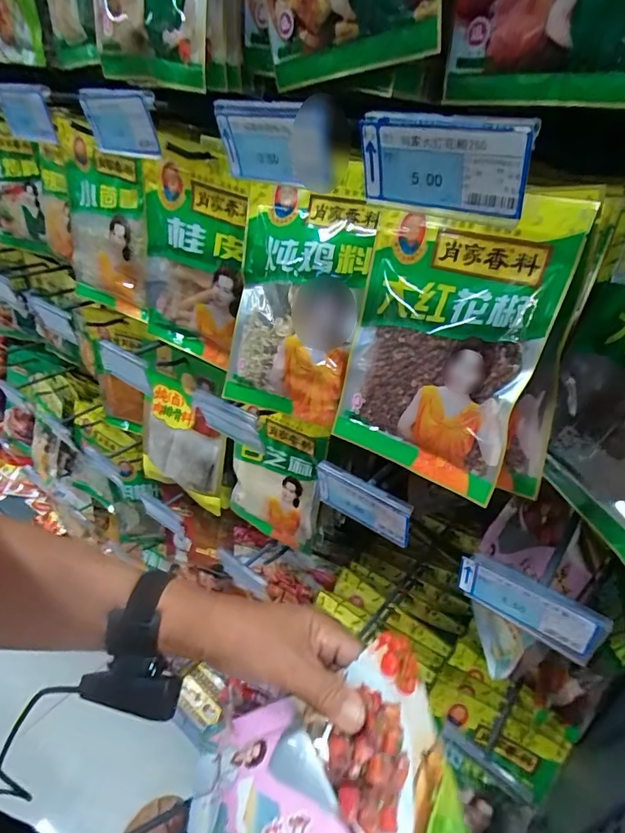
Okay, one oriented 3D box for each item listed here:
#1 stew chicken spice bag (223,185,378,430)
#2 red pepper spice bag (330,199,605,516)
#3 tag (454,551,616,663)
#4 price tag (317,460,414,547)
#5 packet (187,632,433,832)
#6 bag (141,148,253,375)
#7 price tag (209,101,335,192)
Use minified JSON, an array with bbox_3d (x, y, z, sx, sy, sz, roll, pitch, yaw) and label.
[{"bbox_3d":[-0.015,-0.081,0.366,0.110,0.167,0.023,19,21,25],"label":"stew chicken spice bag"},{"bbox_3d":[0.077,-0.047,0.303,0.123,0.173,0.016,26,24,34],"label":"red pepper spice bag"},{"bbox_3d":[0.138,0.122,0.308,0.087,0.043,0.006,24,40,27],"label":"tag"},{"bbox_3d":[0.038,0.068,0.374,0.083,0.045,0.006,27,41,29],"label":"price tag"},{"bbox_3d":[-0.007,0.251,0.301,0.203,0.020,0.144,-33,35,17],"label":"packet"},{"bbox_3d":[-0.120,-0.152,0.476,0.126,0.186,0.040,30,43,32],"label":"bag"},{"bbox_3d":[-0.022,-0.162,0.286,0.085,0.046,0.009,23,60,28],"label":"price tag"}]

